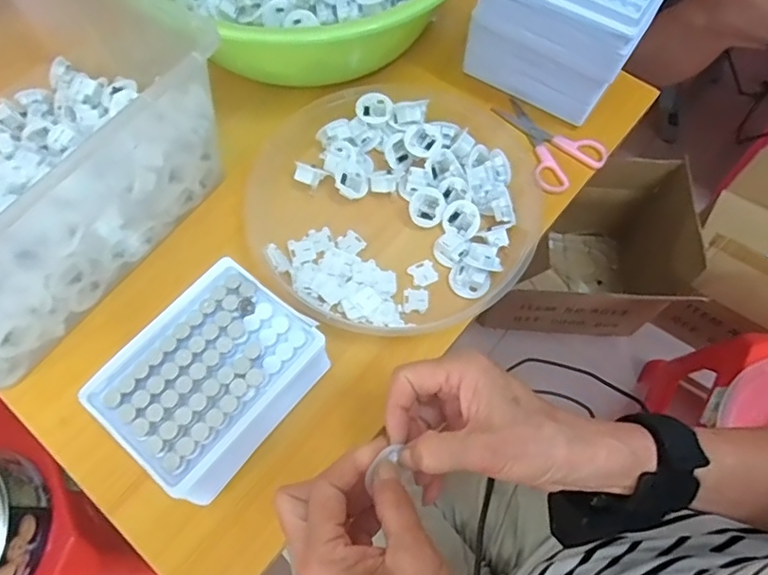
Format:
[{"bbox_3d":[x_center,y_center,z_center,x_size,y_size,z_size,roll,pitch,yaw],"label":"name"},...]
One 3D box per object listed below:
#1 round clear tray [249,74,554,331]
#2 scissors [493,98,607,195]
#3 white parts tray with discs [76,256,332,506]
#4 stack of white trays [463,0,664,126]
[{"bbox_3d":[0.014,-0.084,0.455,0.260,0.033,0.231,-41,72,-18],"label":"round clear tray"},{"bbox_3d":[0.149,-0.140,0.506,0.075,0.005,0.108,-32,70,-15],"label":"scissors"},{"bbox_3d":[-0.114,0.064,0.371,0.108,0.064,0.130,37,70,15],"label":"white parts tray with discs"},{"bbox_3d":[0.155,-0.229,0.479,0.136,0.129,0.086,31,69,12],"label":"stack of white trays"}]

